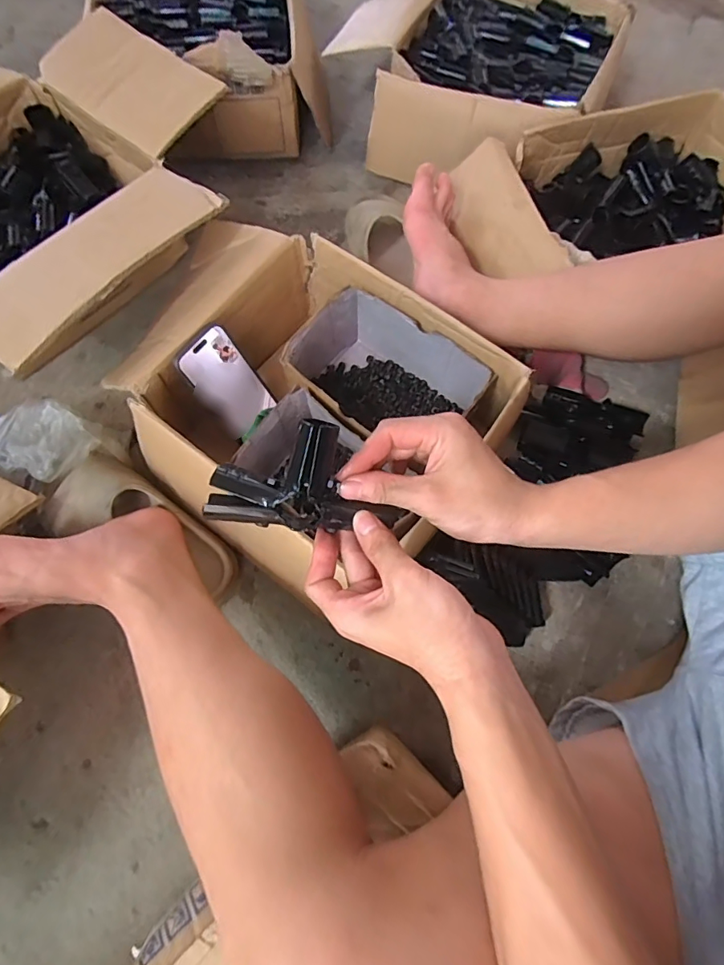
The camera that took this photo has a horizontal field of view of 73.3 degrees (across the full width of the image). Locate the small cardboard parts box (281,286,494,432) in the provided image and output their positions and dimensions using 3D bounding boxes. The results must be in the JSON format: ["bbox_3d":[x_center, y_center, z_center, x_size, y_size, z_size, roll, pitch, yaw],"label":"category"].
[{"bbox_3d":[0.021,-0.116,0.595,0.204,0.105,0.148,40,72,13],"label":"small cardboard parts box"}]

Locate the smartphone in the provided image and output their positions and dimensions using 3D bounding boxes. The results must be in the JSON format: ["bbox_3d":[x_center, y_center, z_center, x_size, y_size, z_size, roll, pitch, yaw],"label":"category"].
[{"bbox_3d":[-0.152,-0.111,0.560,0.015,0.124,0.074,15,63,34],"label":"smartphone"}]

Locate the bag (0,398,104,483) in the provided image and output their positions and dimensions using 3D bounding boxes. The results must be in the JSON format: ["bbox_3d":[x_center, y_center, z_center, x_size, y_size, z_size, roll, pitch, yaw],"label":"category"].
[{"bbox_3d":[-0.369,-0.052,0.543,0.141,0.039,0.089,18,69,5],"label":"bag"}]

